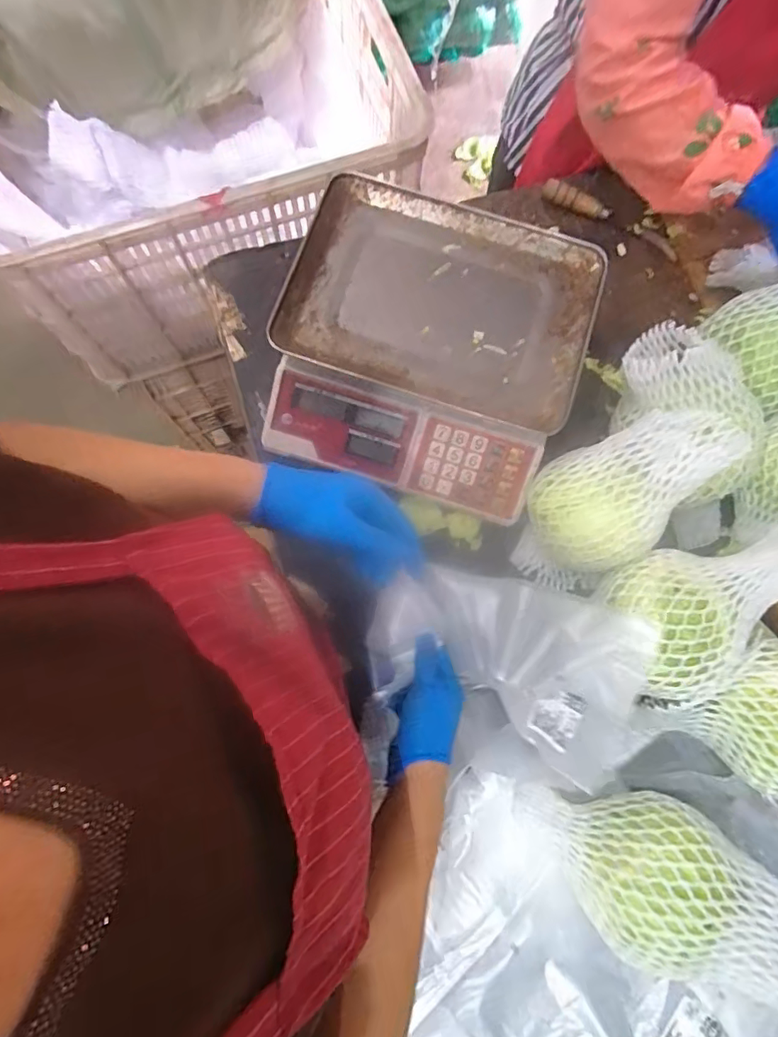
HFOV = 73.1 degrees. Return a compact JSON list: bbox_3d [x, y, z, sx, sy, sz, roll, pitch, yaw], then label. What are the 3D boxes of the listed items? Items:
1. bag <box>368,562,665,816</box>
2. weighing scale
[{"bbox_3d":[0.094,0.145,0.456,0.226,0.123,0.187,3,78,1],"label":"bag"},{"bbox_3d":[0.047,-0.187,0.604,0.312,0.117,0.307,16,78,3],"label":"weighing scale"}]

